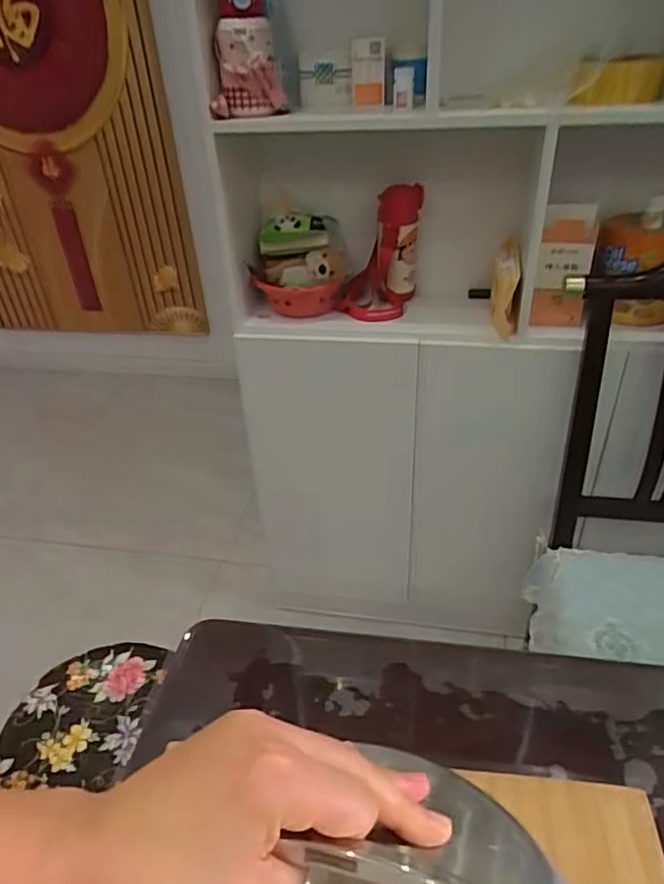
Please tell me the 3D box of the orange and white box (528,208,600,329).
[{"bbox_3d":[0.411,-0.308,1.089,0.089,0.207,0.045,7,36,15],"label":"orange and white box"}]

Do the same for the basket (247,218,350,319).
[{"bbox_3d":[-0.064,-0.352,1.240,0.176,0.184,0.184,-1,35,2],"label":"basket"}]

